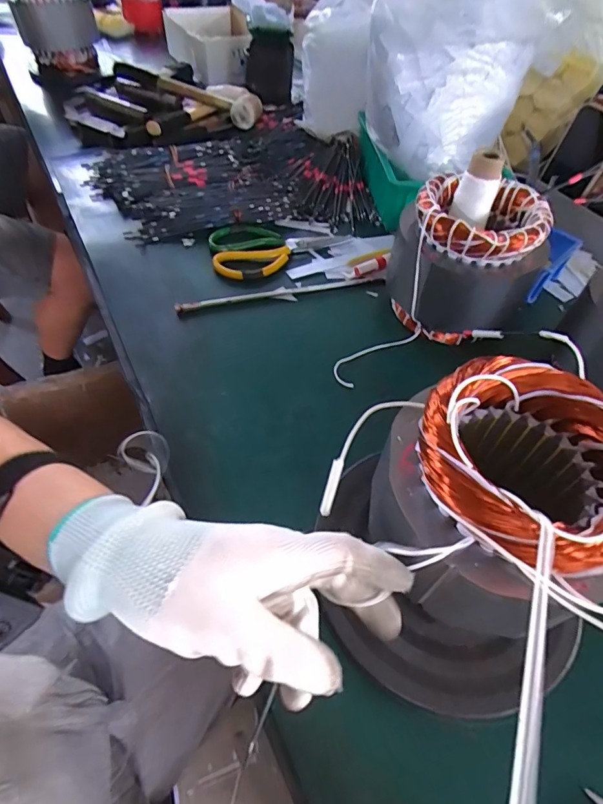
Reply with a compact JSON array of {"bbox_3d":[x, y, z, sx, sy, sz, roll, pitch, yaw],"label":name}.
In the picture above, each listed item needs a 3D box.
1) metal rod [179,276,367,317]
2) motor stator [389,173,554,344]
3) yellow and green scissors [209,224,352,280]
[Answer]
[{"bbox_3d":[-0.030,-0.134,0.548,0.243,0.009,0.015,-13,54,-13],"label":"metal rod"},{"bbox_3d":[0.174,-0.153,0.494,0.139,0.136,0.139,17,53,10],"label":"motor stator"},{"bbox_3d":[-0.040,-0.222,0.605,0.186,0.012,0.107,-32,60,-24],"label":"yellow and green scissors"}]

